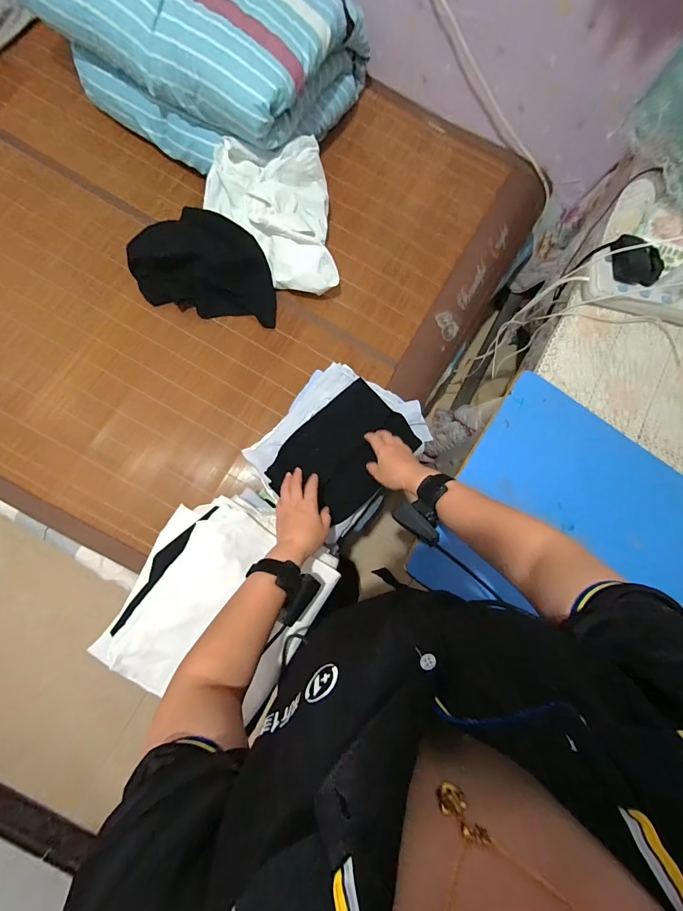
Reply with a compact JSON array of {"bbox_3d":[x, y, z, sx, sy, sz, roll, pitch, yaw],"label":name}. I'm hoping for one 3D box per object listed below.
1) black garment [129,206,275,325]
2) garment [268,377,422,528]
[{"bbox_3d":[-0.329,-0.487,0.890,0.349,0.067,0.255,10,82,-5],"label":"black garment"},{"bbox_3d":[0.010,-0.005,0.661,0.186,0.047,0.247,39,81,-1],"label":"garment"}]

